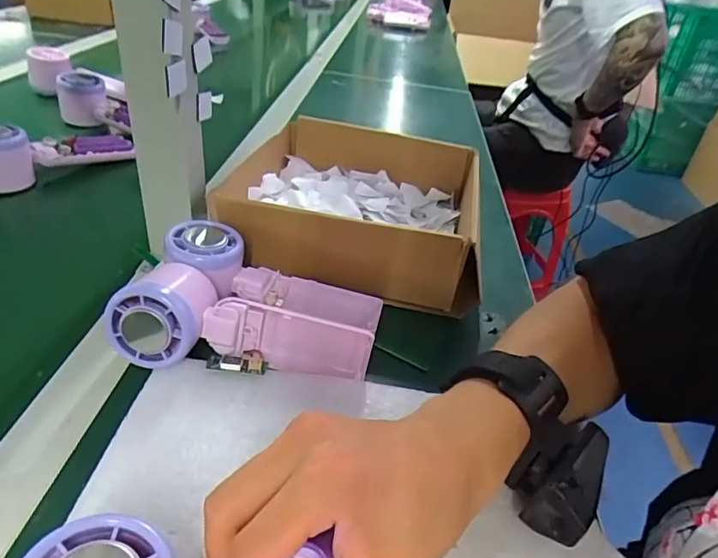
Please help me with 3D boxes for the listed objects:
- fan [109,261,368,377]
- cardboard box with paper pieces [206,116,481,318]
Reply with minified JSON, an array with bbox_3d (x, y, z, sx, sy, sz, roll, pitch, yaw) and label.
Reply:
[{"bbox_3d":[-0.073,0.029,0.339,0.164,0.053,0.061,8,35,0],"label":"fan"},{"bbox_3d":[-0.003,-0.079,0.497,0.227,0.071,0.231,8,35,2],"label":"cardboard box with paper pieces"}]

